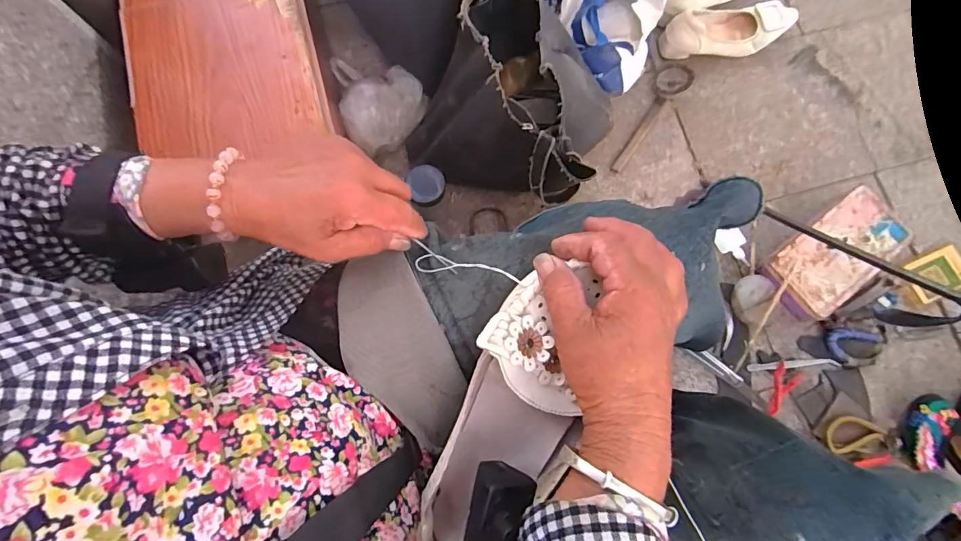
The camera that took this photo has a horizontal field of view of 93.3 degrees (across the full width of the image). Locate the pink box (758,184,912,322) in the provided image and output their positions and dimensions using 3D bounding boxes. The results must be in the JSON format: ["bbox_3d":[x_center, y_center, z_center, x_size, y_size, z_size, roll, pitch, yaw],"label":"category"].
[{"bbox_3d":[0.569,-0.025,0.735,0.224,0.048,0.118,-37,81,-6],"label":"pink box"}]

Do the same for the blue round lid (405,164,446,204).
[{"bbox_3d":[-0.082,-0.133,0.689,0.053,0.017,0.058,0,79,0],"label":"blue round lid"}]

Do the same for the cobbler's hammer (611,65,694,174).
[{"bbox_3d":[0.300,-0.270,0.799,0.051,0.033,0.235,33,81,6],"label":"cobbler's hammer"}]

